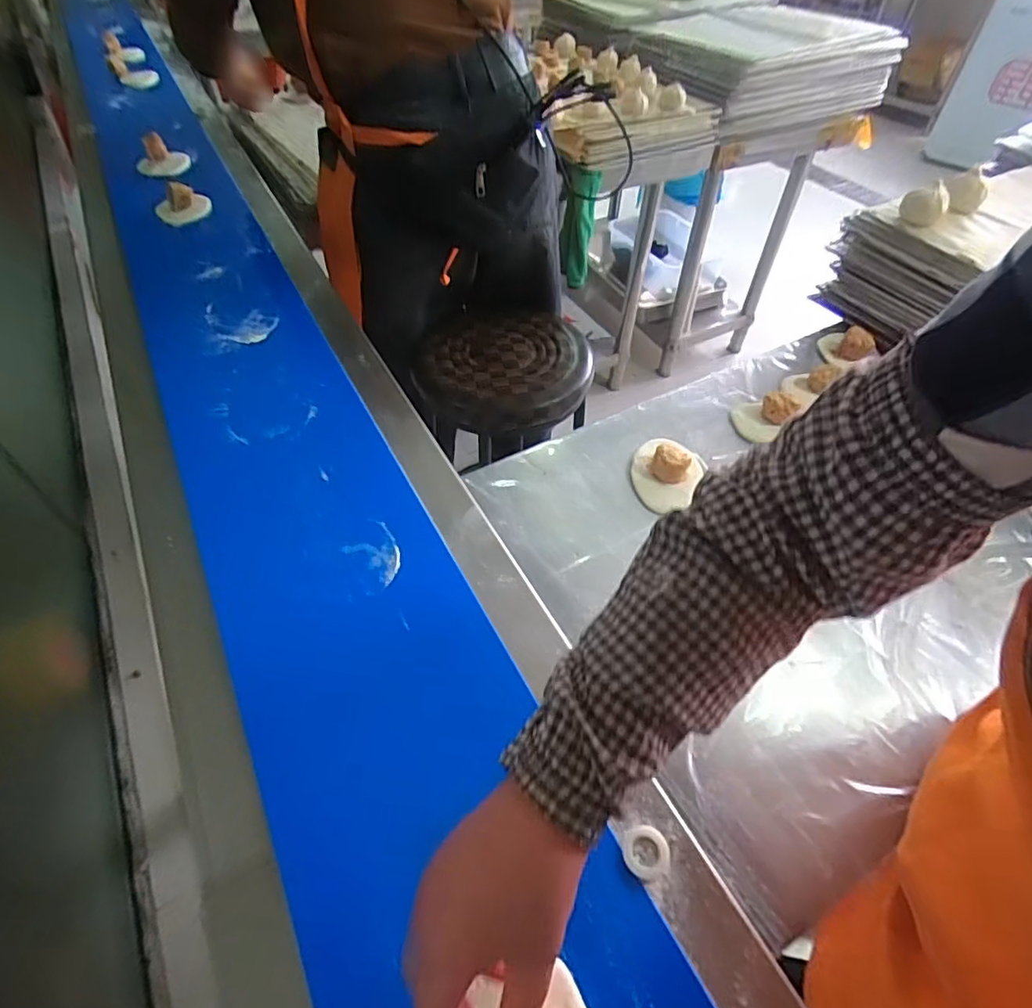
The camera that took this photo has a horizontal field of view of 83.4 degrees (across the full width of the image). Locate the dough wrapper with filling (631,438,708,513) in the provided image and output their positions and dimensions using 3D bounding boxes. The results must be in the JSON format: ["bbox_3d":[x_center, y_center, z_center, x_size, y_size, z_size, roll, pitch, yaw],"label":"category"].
[{"bbox_3d":[0.167,-0.043,0.642,0.076,0.032,0.102,25,52,18],"label":"dough wrapper with filling"}]

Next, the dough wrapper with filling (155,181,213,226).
[{"bbox_3d":[-0.553,-0.501,0.956,0.083,0.050,0.076,-22,53,-20],"label":"dough wrapper with filling"}]

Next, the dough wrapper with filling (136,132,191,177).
[{"bbox_3d":[-0.659,-0.650,1.075,0.089,0.050,0.070,-22,53,-20],"label":"dough wrapper with filling"}]

